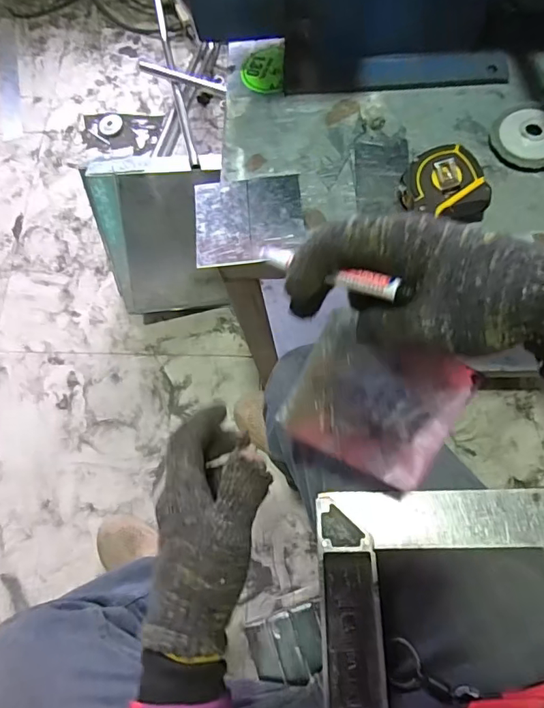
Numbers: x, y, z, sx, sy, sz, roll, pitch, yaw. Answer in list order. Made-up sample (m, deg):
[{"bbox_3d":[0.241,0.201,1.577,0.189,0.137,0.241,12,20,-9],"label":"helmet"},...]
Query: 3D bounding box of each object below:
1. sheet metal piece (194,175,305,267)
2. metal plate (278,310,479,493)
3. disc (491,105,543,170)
[{"bbox_3d":[-0.023,-0.137,0.502,0.109,0.004,0.096,-5,71,1],"label":"sheet metal piece"},{"bbox_3d":[0.072,0.035,0.340,0.110,0.011,0.099,27,107,0],"label":"metal plate"},{"bbox_3d":[0.261,-0.222,0.494,0.068,0.014,0.074,-2,71,5],"label":"disc"}]

